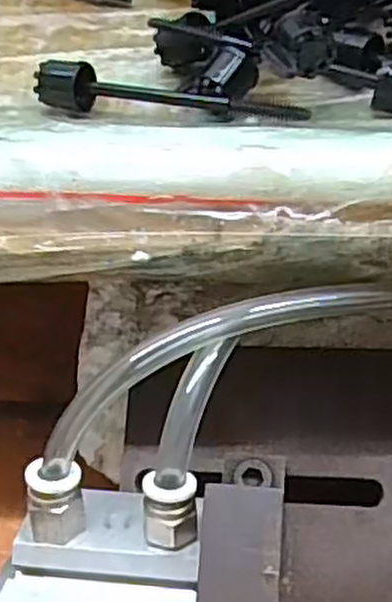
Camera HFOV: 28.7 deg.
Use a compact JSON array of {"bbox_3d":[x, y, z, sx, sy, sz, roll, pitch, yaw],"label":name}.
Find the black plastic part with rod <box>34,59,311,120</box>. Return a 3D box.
[{"bbox_3d":[-0.008,-0.061,0.235,0.086,0.015,0.013,11,53,14],"label":"black plastic part with rod"}]

